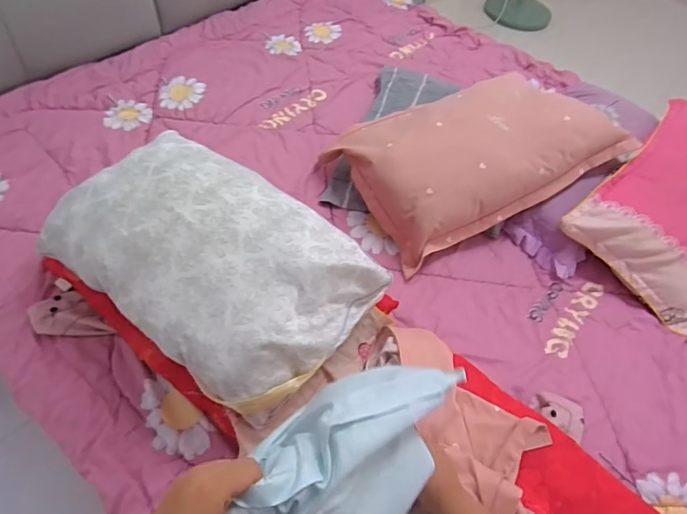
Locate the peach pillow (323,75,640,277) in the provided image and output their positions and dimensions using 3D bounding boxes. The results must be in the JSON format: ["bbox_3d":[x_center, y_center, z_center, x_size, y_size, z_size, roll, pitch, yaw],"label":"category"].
[{"bbox_3d":[0.321,-0.275,1.166,0.605,0.222,0.407,-23,61,-20],"label":"peach pillow"}]

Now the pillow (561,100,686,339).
[{"bbox_3d":[0.848,-0.126,1.143,0.577,0.176,0.372,-37,66,-26],"label":"pillow"}]

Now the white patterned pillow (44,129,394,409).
[{"bbox_3d":[-0.239,-0.016,0.804,0.547,0.123,0.328,33,57,17],"label":"white patterned pillow"}]

